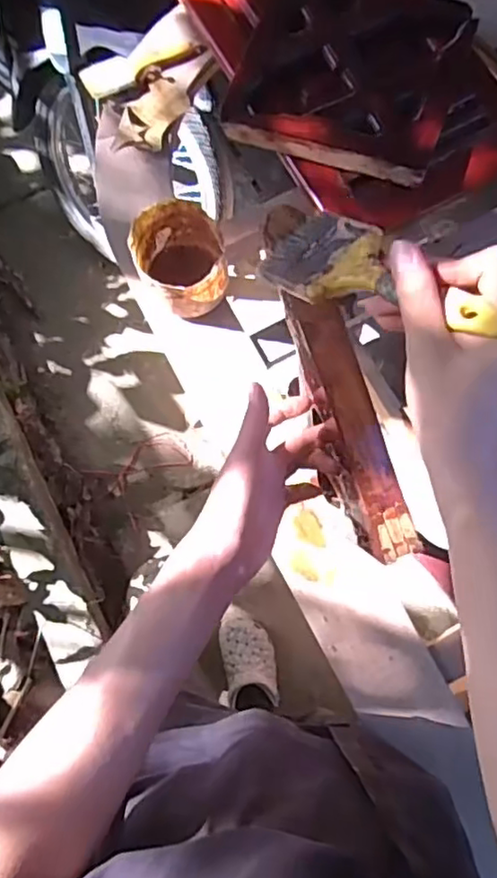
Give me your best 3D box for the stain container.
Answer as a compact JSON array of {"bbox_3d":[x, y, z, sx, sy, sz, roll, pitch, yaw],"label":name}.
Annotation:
[{"bbox_3d":[-0.090,-0.235,0.823,0.118,0.098,0.122,-26,77,-8],"label":"stain container"}]

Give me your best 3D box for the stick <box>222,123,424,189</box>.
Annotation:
[{"bbox_3d":[0.105,-0.404,0.872,0.285,0.026,0.022,17,75,4],"label":"stick"}]

